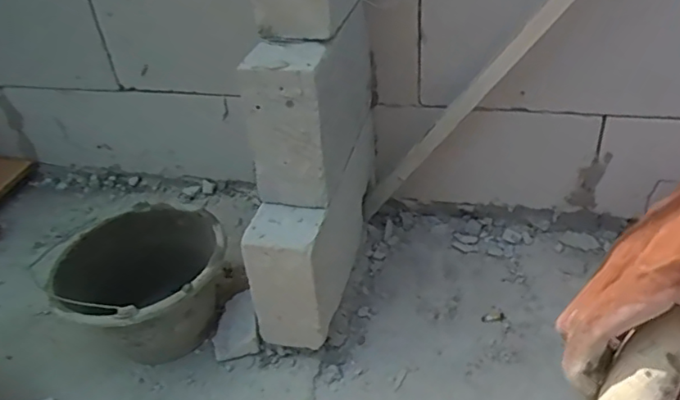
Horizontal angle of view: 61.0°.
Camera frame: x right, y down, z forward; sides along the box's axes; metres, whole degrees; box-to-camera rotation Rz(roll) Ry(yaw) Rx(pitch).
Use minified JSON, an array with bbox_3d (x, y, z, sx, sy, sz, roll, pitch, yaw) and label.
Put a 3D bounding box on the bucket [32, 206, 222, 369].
[{"bbox_3d":[-0.290,0.140,0.875,0.242,0.154,0.218,-23,39,-22],"label":"bucket"}]

